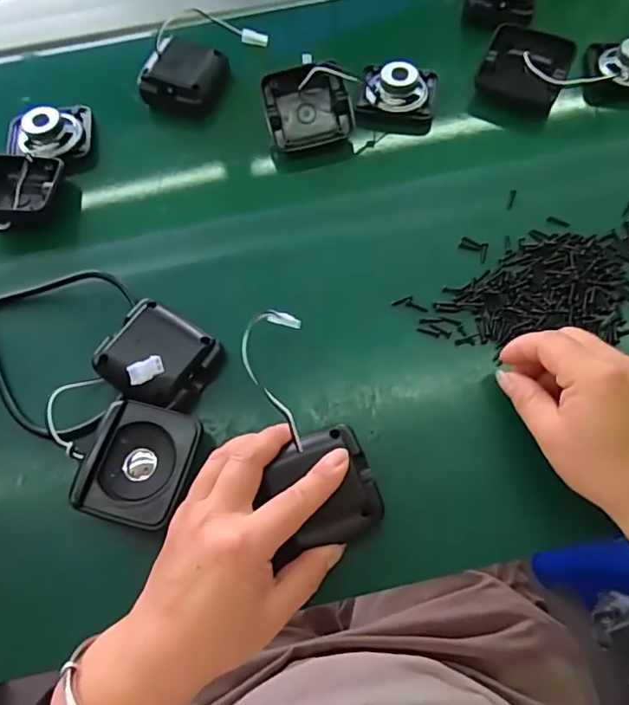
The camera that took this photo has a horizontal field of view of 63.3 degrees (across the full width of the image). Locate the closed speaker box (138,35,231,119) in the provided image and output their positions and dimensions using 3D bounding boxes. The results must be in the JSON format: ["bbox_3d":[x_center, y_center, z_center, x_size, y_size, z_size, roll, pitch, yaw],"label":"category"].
[{"bbox_3d":[-0.119,-0.249,0.470,0.058,0.040,0.067,20,68,10],"label":"closed speaker box"}]

